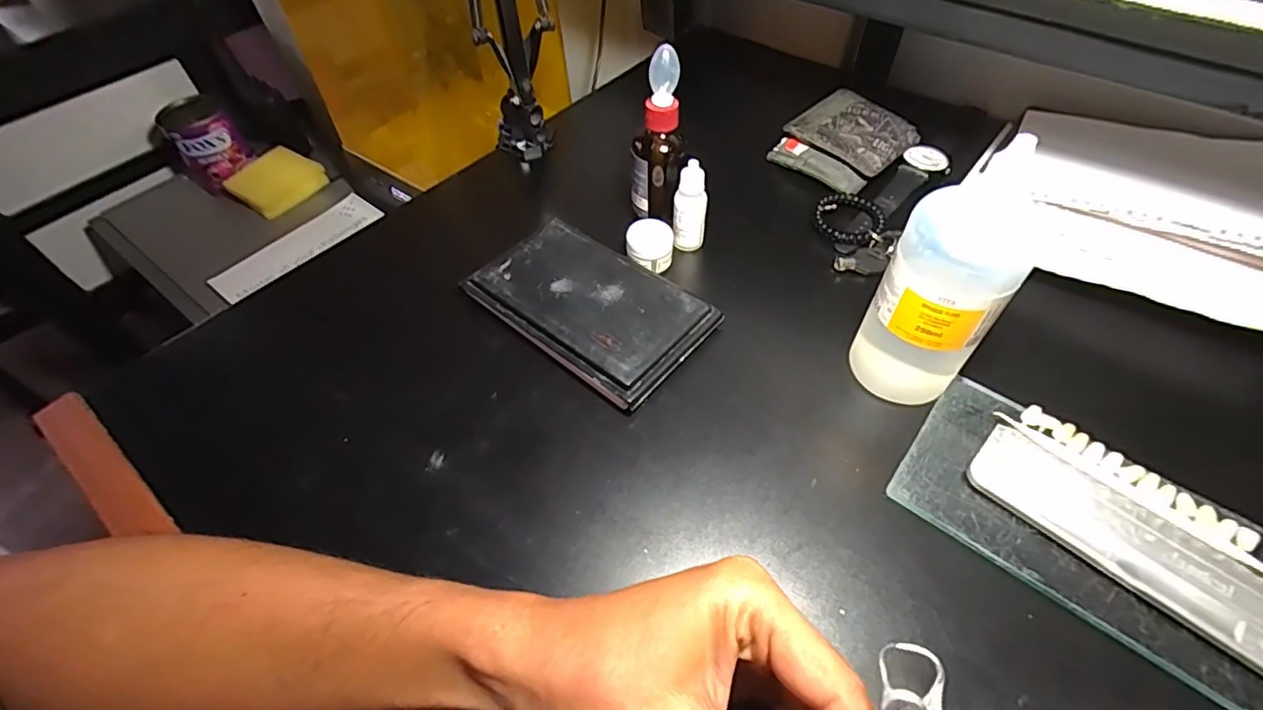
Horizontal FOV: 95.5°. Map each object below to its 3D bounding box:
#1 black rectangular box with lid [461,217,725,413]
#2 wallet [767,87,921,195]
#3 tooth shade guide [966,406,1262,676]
[{"bbox_3d":[-0.027,-0.034,0.386,0.144,0.024,0.093,33,60,24],"label":"black rectangular box with lid"},{"bbox_3d":[0.184,-0.184,0.492,0.085,0.031,0.100,38,62,27],"label":"wallet"},{"bbox_3d":[0.255,0.086,0.290,0.066,0.010,0.147,-39,60,-24],"label":"tooth shade guide"}]

